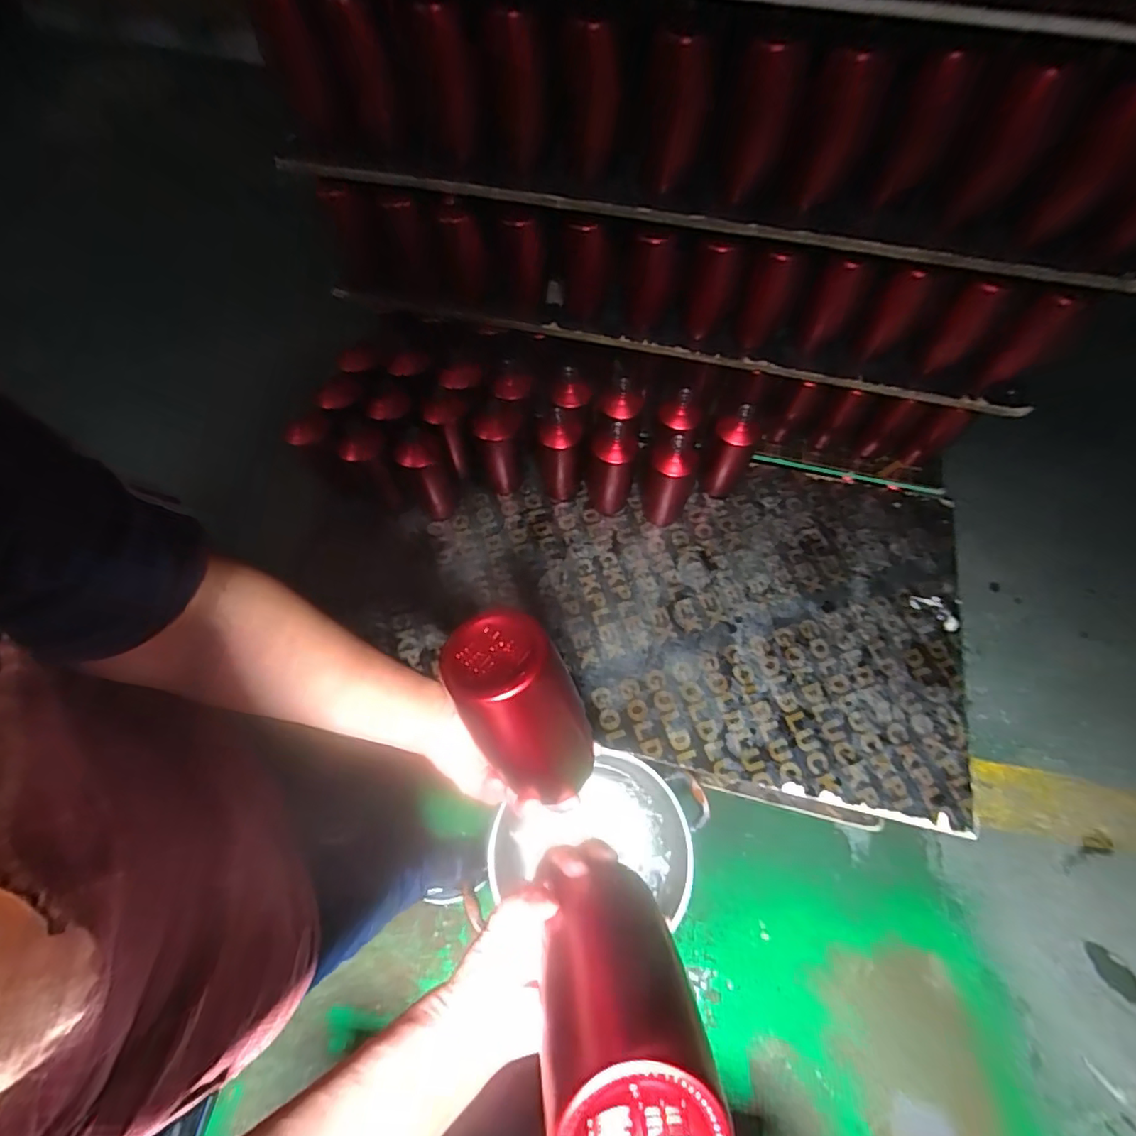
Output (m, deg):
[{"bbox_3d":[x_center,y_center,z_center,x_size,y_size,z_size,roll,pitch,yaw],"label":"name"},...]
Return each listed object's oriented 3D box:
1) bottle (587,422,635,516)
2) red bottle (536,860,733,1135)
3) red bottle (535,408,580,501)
[{"bbox_3d":[0.075,-0.181,0.989,0.081,0.198,0.088,5,64,3],"label":"bottle"},{"bbox_3d":[0.026,0.233,0.293,0.075,0.157,0.074,-8,86,-4],"label":"red bottle"},{"bbox_3d":[-0.016,-0.211,1.003,0.067,0.201,0.077,1,64,1],"label":"red bottle"}]

